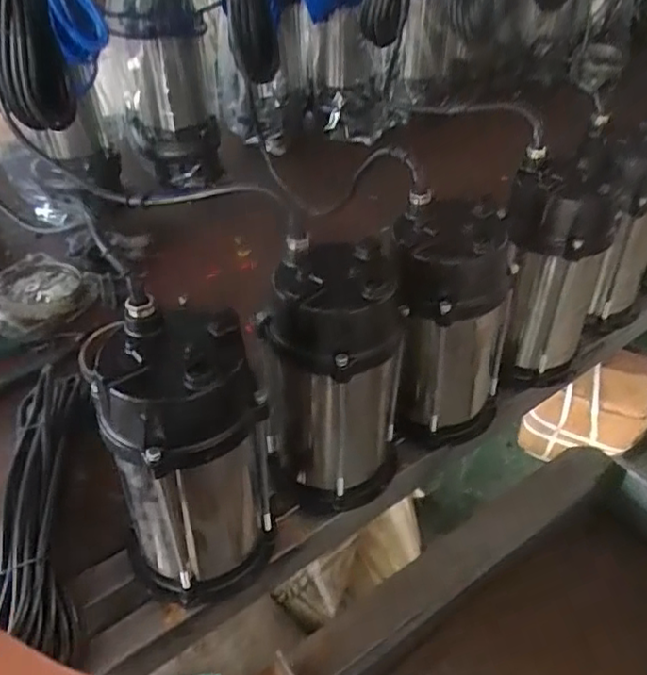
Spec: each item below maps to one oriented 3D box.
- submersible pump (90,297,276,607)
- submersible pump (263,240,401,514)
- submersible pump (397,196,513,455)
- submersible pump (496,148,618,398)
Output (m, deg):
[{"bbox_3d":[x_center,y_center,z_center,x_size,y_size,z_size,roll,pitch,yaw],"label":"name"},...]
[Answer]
[{"bbox_3d":[-0.117,0.124,0.563,0.122,0.290,0.116,-25,46,-25],"label":"submersible pump"},{"bbox_3d":[0.009,0.049,0.621,0.134,0.256,0.122,0,41,1],"label":"submersible pump"},{"bbox_3d":[0.133,-0.001,0.670,0.125,0.257,0.106,10,42,12],"label":"submersible pump"},{"bbox_3d":[0.271,-0.080,0.760,0.119,0.249,0.144,13,43,15],"label":"submersible pump"}]

